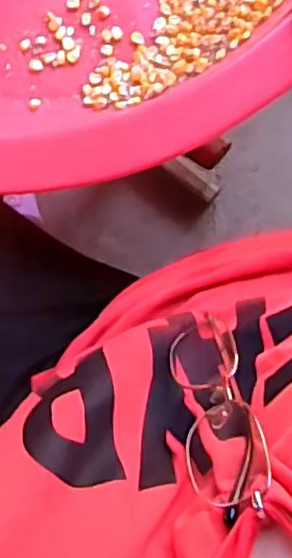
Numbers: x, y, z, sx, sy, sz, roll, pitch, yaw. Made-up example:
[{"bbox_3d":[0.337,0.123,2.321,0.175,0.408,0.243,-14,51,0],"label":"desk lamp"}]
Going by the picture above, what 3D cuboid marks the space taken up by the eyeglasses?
[{"bbox_3d":[0.035,0.064,0.321,0.037,0.126,0.025,-21,119,6],"label":"eyeglasses"}]

